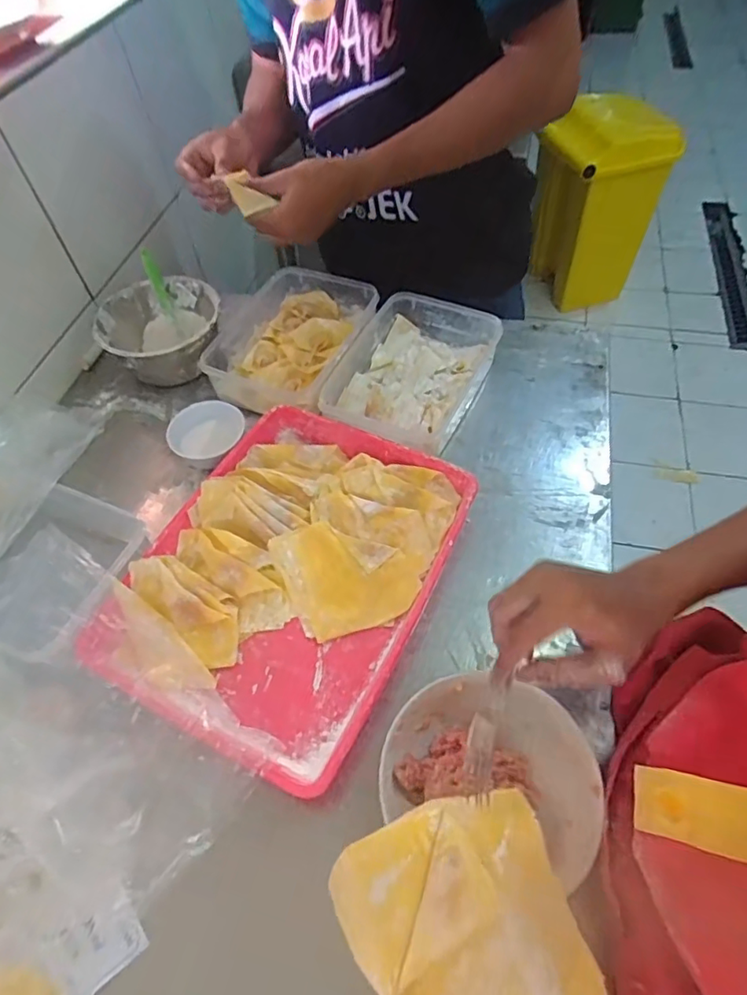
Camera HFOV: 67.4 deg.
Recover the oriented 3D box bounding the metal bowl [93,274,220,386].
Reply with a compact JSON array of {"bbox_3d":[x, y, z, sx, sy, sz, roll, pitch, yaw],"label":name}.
[{"bbox_3d":[-0.292,-0.228,0.794,0.162,0.079,0.156,-1,55,2],"label":"metal bowl"}]

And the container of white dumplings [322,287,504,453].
[{"bbox_3d":[0.044,-0.159,0.729,0.172,0.071,0.229,21,58,16],"label":"container of white dumplings"}]

